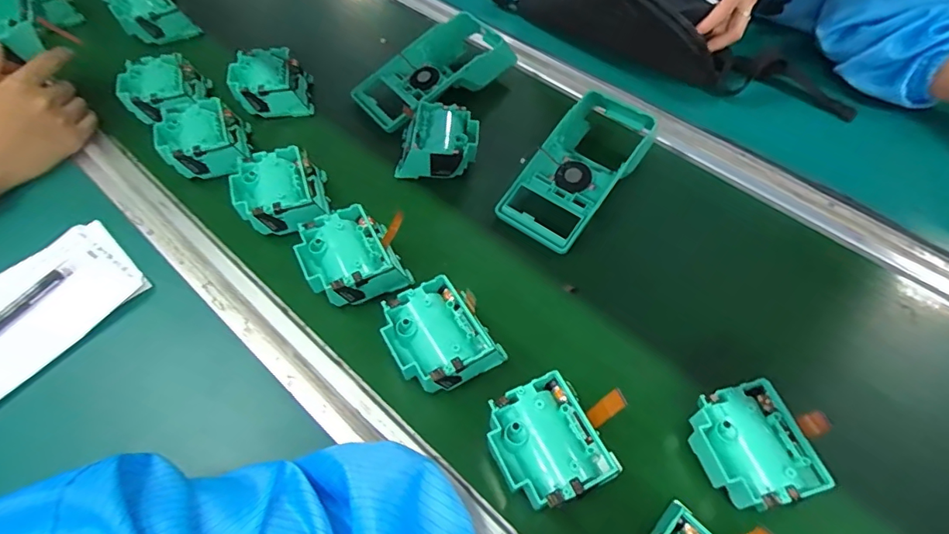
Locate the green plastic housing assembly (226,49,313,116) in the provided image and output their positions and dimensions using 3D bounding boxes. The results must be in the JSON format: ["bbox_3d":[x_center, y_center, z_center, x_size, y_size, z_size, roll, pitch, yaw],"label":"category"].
[{"bbox_3d":[-0.226,-0.205,0.551,0.081,0.041,0.075,-8,54,-10],"label":"green plastic housing assembly"}]

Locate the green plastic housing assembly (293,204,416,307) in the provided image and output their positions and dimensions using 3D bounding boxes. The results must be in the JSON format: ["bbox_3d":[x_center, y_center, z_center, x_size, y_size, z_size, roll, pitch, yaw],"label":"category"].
[{"bbox_3d":[-0.100,-0.008,0.414,0.082,0.043,0.072,-23,58,-19],"label":"green plastic housing assembly"}]

